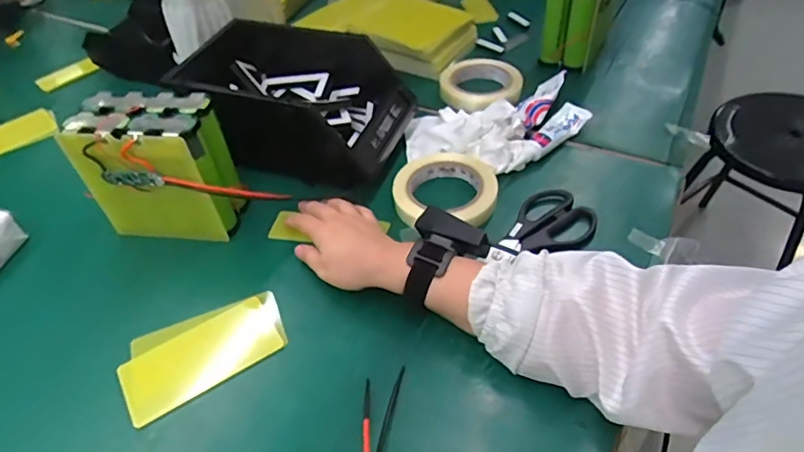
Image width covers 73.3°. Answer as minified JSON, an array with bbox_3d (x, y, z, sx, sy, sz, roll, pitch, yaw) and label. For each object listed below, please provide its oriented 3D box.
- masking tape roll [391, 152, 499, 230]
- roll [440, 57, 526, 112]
[{"bbox_3d":[0.049,-0.042,0.607,0.113,0.025,0.109,-2,46,3],"label":"masking tape roll"},{"bbox_3d":[0.110,-0.196,0.759,0.111,0.030,0.120,-2,46,3],"label":"roll"}]

